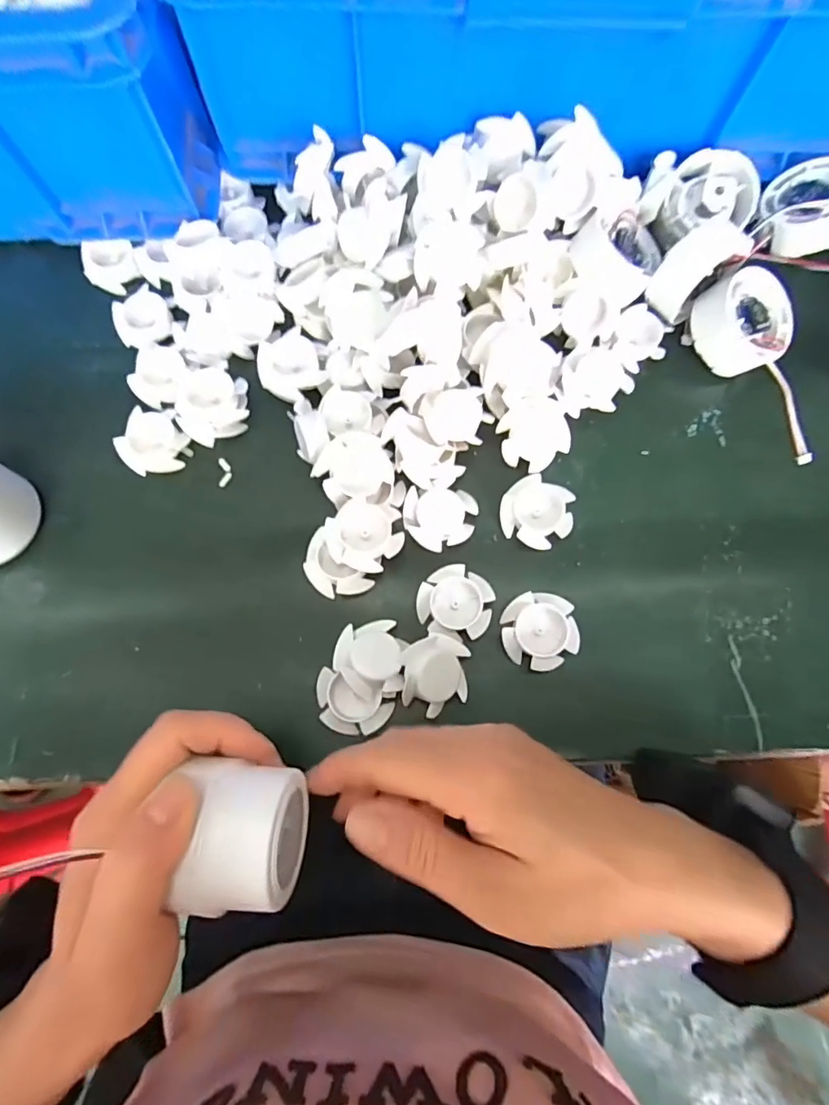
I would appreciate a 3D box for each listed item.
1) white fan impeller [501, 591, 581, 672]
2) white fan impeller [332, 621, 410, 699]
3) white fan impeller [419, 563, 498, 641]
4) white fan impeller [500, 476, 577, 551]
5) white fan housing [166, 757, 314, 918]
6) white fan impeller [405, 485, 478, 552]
[{"bbox_3d":[0.067,0.043,0.277,0.039,0.014,0.039,0,76,0],"label":"white fan impeller"},{"bbox_3d":[-0.023,0.054,0.267,0.036,0.019,0.038,9,77,2],"label":"white fan impeller"},{"bbox_3d":[0.022,0.027,0.281,0.040,0.012,0.037,14,77,4],"label":"white fan impeller"},{"bbox_3d":[0.070,-0.023,0.295,0.040,0.013,0.037,0,76,0],"label":"white fan impeller"},{"bbox_3d":[-0.065,0.108,0.201,0.037,0.041,0.048,1,76,1],"label":"white fan housing"},{"bbox_3d":[0.014,-0.019,0.296,0.040,0.010,0.035,6,76,2],"label":"white fan impeller"}]

